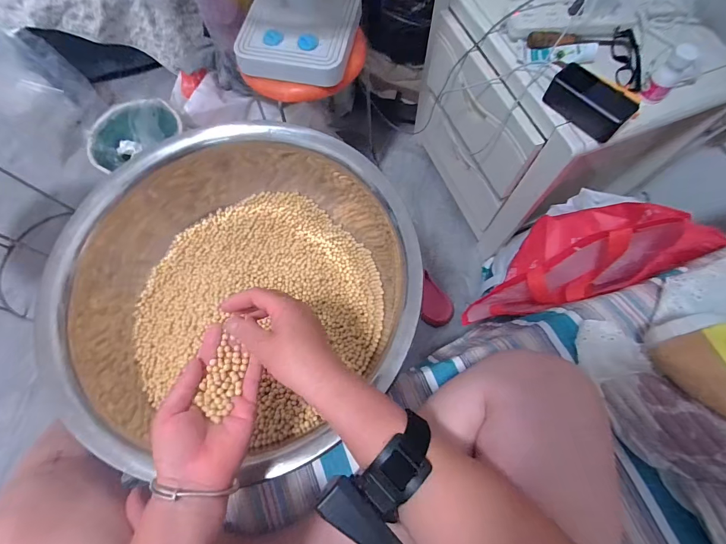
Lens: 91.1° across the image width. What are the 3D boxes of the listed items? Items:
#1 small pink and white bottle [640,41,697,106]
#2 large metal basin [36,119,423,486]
[{"bbox_3d":[0.511,-0.328,0.597,0.043,0.084,0.041,39,75,14],"label":"small pink and white bottle"},{"bbox_3d":[-0.166,0.019,0.497,0.453,0.117,0.433,-1,70,1],"label":"large metal basin"}]

